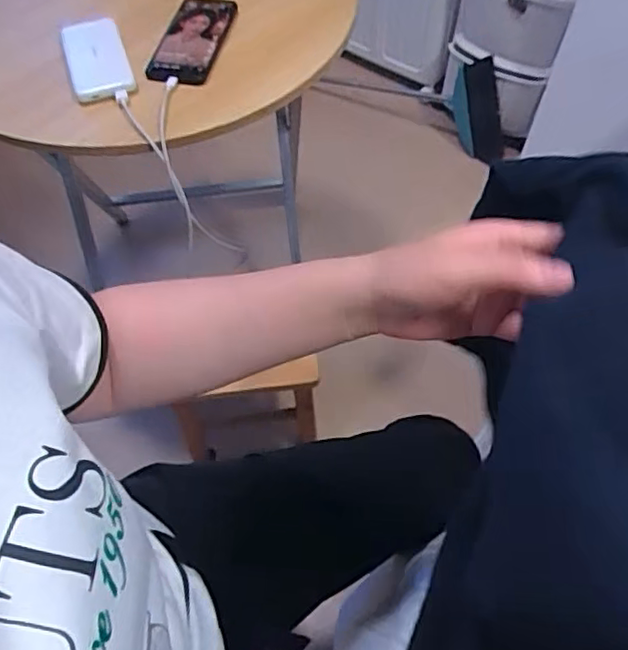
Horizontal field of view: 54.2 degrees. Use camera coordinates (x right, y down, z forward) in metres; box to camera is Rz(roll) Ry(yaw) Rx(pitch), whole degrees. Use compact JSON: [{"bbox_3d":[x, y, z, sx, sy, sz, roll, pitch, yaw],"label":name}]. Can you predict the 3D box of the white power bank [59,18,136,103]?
[{"bbox_3d":[-0.264,-0.321,0.745,0.069,0.018,0.144,-18,59,-10],"label":"white power bank"}]

